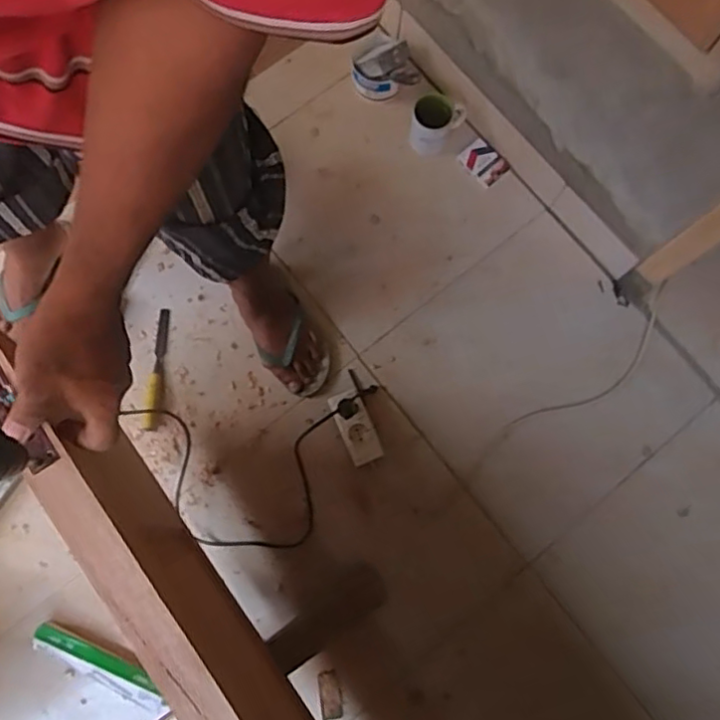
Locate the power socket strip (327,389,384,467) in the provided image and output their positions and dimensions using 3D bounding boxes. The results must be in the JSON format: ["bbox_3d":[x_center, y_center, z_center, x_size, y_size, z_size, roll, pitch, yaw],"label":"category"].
[{"bbox_3d":[-0.008,0.125,1.143,0.061,0.036,0.139,-22,79,-4],"label":"power socket strip"}]

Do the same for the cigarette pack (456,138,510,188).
[{"bbox_3d":[0.253,-0.405,1.260,0.065,0.016,0.097,-38,81,-7],"label":"cigarette pack"}]

